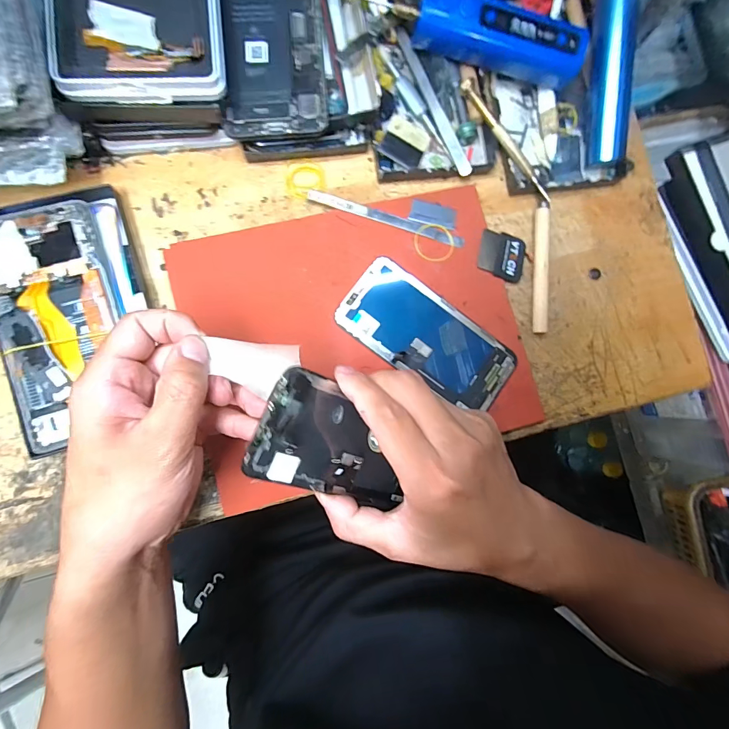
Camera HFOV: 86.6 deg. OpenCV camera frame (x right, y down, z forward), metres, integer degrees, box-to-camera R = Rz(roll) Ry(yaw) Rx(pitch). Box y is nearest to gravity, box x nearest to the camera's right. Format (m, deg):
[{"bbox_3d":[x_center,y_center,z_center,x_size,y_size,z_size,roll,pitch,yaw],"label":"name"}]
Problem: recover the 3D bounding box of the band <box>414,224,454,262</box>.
[{"bbox_3d":[0.056,-0.099,0.311,0.032,0.004,0.031,0,87,-8],"label":"band"}]

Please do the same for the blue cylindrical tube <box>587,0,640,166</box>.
[{"bbox_3d":[0.196,-0.243,0.307,0.023,0.026,0.149,-9,106,-8],"label":"blue cylindrical tube"}]

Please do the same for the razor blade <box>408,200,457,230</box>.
[{"bbox_3d":[0.057,-0.123,0.316,0.038,0.004,0.019,13,85,-7],"label":"razor blade"}]

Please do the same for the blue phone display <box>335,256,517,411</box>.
[{"bbox_3d":[0.050,-0.021,0.304,0.139,0.007,0.066,36,83,-4],"label":"blue phone display"}]

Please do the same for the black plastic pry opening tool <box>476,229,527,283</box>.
[{"bbox_3d":[0.115,-0.091,0.319,0.040,0.004,0.040,13,85,-7],"label":"black plastic pry opening tool"}]

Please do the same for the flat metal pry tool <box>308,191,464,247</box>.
[{"bbox_3d":[0.019,-0.117,0.307,0.127,0.004,0.009,16,84,-7],"label":"flat metal pry tool"}]

